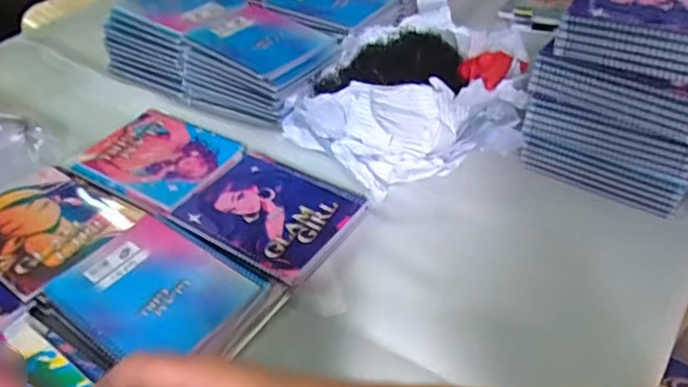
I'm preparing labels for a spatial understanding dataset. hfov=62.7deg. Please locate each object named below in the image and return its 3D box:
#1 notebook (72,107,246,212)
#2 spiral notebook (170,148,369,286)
[{"bbox_3d":[-0.262,-0.058,0.802,0.207,0.013,0.161,21,46,21],"label":"notebook"},{"bbox_3d":[-0.093,0.021,0.712,0.204,0.022,0.161,24,47,24],"label":"spiral notebook"}]

